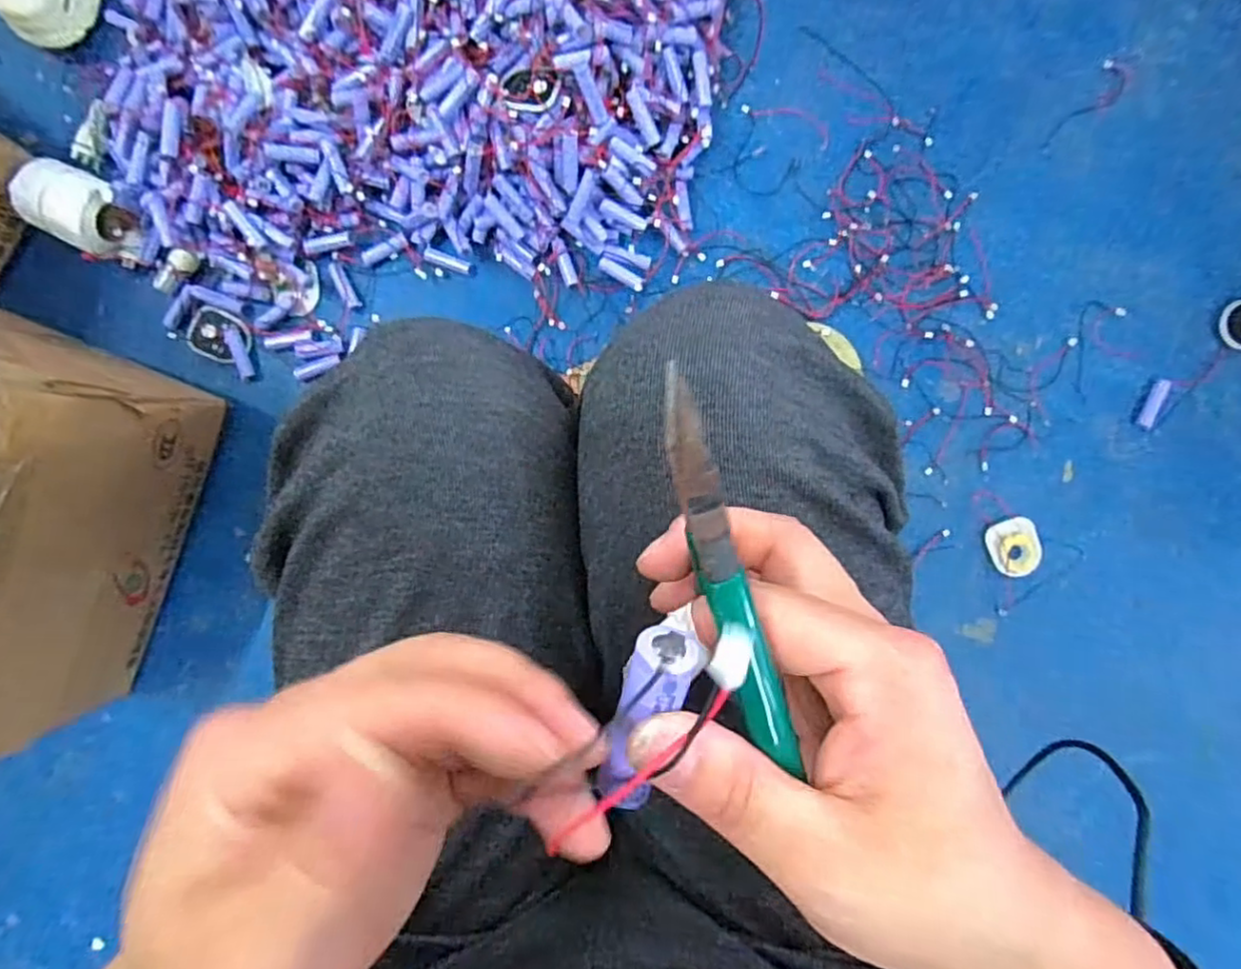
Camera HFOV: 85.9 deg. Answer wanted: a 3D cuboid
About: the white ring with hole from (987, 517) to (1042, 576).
[{"bbox_3d":[0.408,0.064,0.686,0.054,0.015,0.054,0,93,3],"label":"white ring with hole"}]

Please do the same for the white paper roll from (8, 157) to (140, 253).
[{"bbox_3d":[-0.556,-0.283,0.695,0.099,0.072,0.074,29,94,1],"label":"white paper roll"}]

